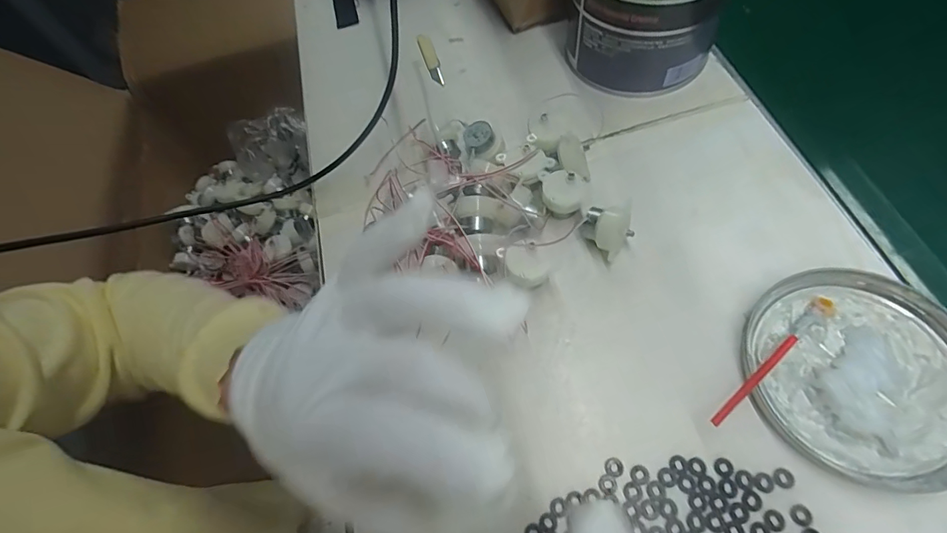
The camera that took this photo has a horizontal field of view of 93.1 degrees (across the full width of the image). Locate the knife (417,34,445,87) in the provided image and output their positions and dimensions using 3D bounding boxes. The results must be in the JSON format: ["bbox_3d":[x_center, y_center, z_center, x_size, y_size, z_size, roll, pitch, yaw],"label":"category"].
[{"bbox_3d":[-0.043,-0.211,0.456,0.014,0.007,0.069,-18,62,-2],"label":"knife"}]

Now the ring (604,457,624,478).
[{"bbox_3d":[0.084,0.120,0.267,0.011,0.004,0.011,-3,62,6],"label":"ring"}]

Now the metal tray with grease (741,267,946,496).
[{"bbox_3d":[0.237,0.063,0.275,0.125,0.018,0.128,38,73,23],"label":"metal tray with grease"}]

